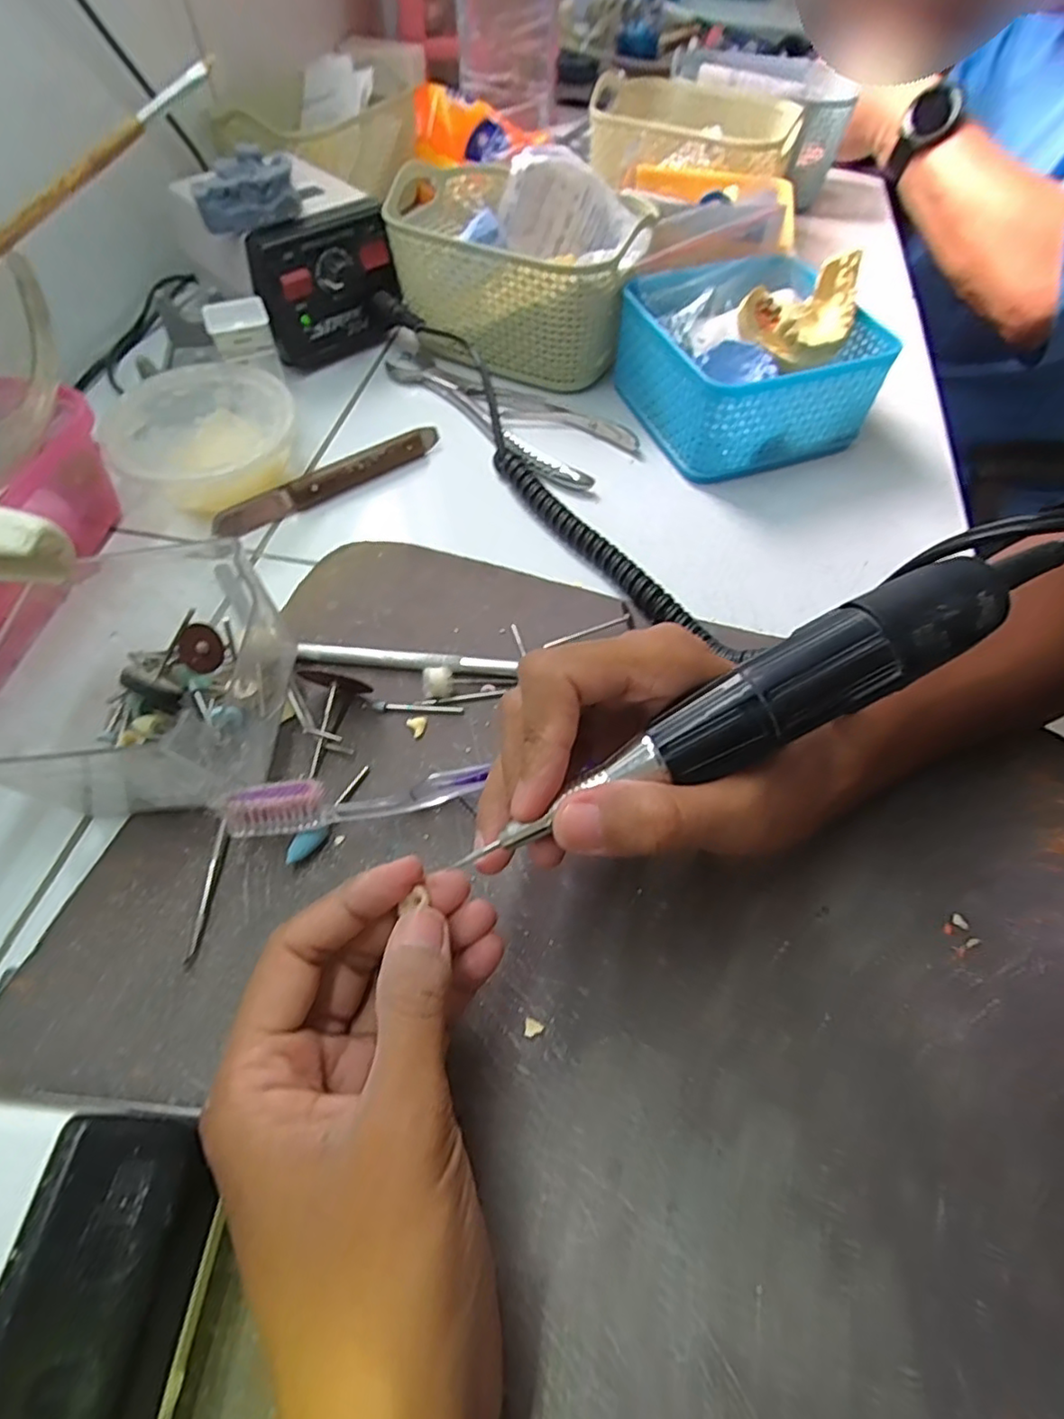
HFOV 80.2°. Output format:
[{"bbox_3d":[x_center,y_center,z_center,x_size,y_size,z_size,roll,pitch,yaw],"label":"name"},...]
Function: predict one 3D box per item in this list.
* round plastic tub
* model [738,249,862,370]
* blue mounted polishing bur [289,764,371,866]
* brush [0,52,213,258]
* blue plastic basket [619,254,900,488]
[{"bbox_3d":[-0.187,-0.156,0.370,0.096,0.038,0.105,1,58,-2],"label":"round plastic tub"},{"bbox_3d":[0.163,-0.244,0.382,0.061,0.039,0.058,24,60,14],"label":"model"},{"bbox_3d":[-0.083,0.043,0.262,0.008,0.010,0.049,27,60,14],"label":"blue mounted polishing bur"},{"bbox_3d":[-0.221,-0.221,0.282,0.201,0.007,0.010,-40,66,1],"label":"brush"},{"bbox_3d":[0.134,-0.219,0.406,0.132,0.065,0.128,-17,60,-13],"label":"blue plastic basket"}]

